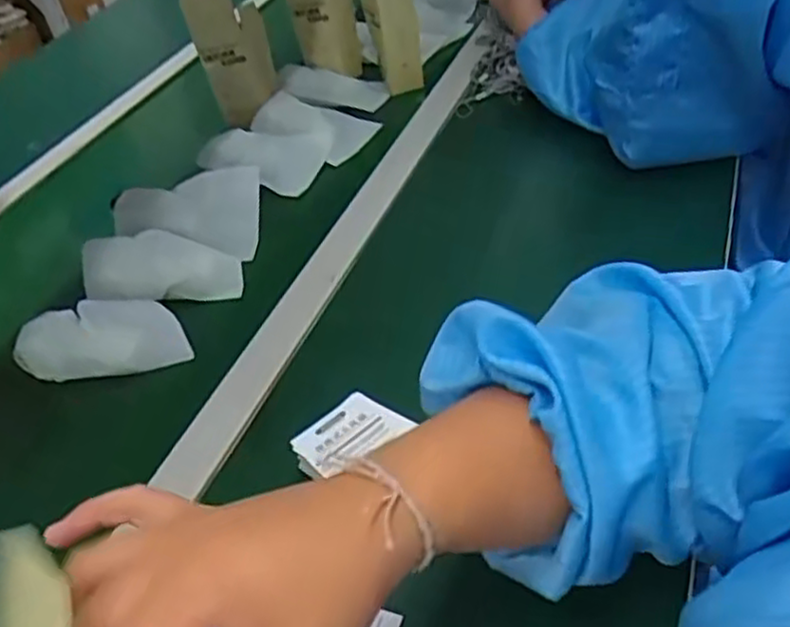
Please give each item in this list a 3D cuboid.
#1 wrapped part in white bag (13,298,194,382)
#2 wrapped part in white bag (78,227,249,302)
[{"bbox_3d":[-0.237,0.017,0.599,0.133,0.029,0.073,-6,44,2],"label":"wrapped part in white bag"},{"bbox_3d":[-0.206,-0.044,0.654,0.135,0.010,0.069,2,62,-8],"label":"wrapped part in white bag"}]

